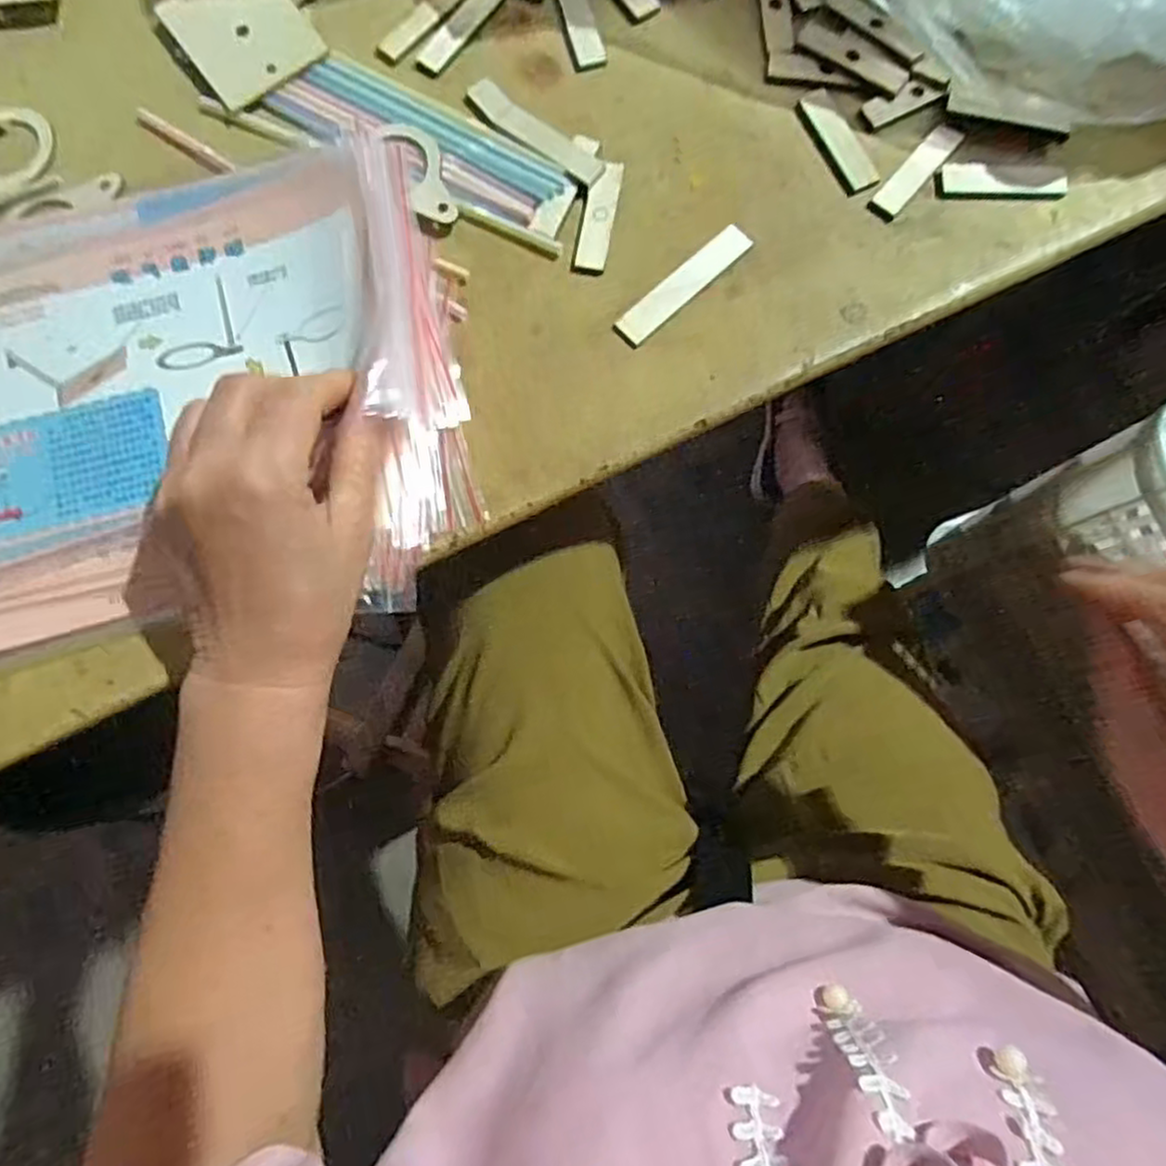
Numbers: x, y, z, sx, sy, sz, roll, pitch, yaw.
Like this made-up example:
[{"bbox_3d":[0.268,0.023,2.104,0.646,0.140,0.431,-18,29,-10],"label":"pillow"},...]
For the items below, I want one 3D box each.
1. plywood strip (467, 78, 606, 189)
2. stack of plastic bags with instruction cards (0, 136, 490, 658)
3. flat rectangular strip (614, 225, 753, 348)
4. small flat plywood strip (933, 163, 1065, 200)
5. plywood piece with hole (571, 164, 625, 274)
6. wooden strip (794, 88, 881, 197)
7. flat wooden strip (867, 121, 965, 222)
[{"bbox_3d":[-0.026,-0.227,0.366,0.084,0.005,0.019,41,82,7],"label":"plywood strip"},{"bbox_3d":[-0.194,-0.093,0.331,0.270,0.034,0.229,-8,80,-1],"label":"stack of plastic bags with instruction cards"},{"bbox_3d":[0.049,-0.146,0.354,0.079,0.004,0.016,-41,82,-7],"label":"flat rectangular strip"},{"bbox_3d":[0.205,-0.197,0.355,0.057,0.007,0.018,8,80,2],"label":"small flat plywood strip"},{"bbox_3d":[0.008,-0.181,0.361,0.016,0.004,0.057,11,80,2],"label":"plywood piece with hole"},{"bbox_3d":[0.127,-0.221,0.363,0.018,0.004,0.057,-28,81,-5],"label":"wooden strip"},{"bbox_3d":[0.165,-0.205,0.361,0.015,0.006,0.057,42,82,7],"label":"flat wooden strip"}]

